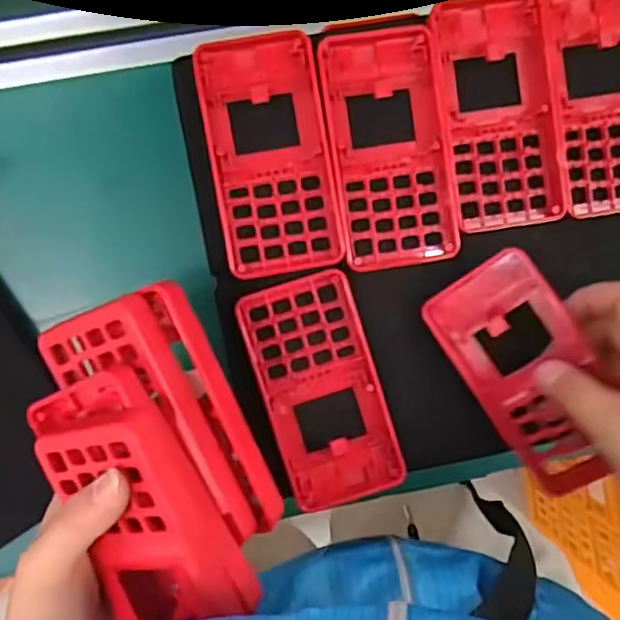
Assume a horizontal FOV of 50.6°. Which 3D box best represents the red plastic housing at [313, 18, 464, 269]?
[{"bbox_3d":[0.042,-0.087,0.351,0.061,0.010,0.127,-9,94,-7],"label":"red plastic housing"}]

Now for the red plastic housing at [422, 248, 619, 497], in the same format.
[{"bbox_3d":[0.118,0.033,0.346,0.063,0.014,0.124,-34,84,22],"label":"red plastic housing"}]

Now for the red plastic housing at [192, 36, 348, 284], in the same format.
[{"bbox_3d":[-0.021,-0.083,0.349,0.062,0.015,0.126,-10,94,-7],"label":"red plastic housing"}]

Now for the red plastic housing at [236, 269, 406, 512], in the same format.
[{"bbox_3d":[0.007,0.045,0.359,0.061,0.016,0.125,-17,93,-4],"label":"red plastic housing"}]

